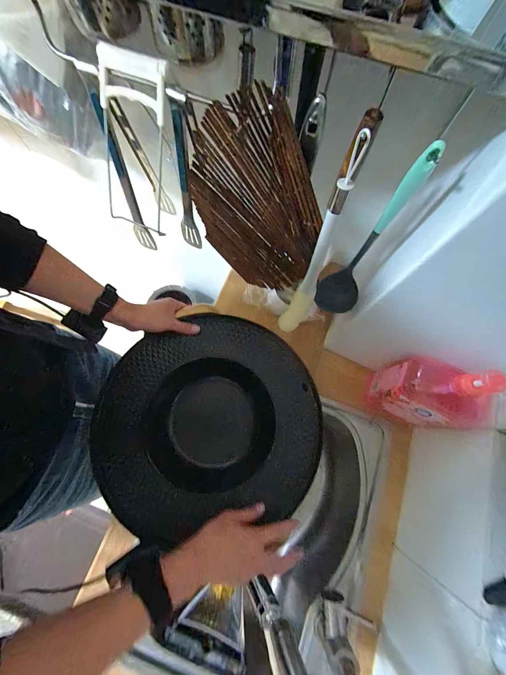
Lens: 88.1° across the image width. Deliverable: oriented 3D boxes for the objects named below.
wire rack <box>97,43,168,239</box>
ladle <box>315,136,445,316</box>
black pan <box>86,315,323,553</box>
[{"bbox_3d":[-0.153,-0.237,0.335,0.087,0.183,0.019,26,40,5],"label":"wire rack"},{"bbox_3d":[0.165,-0.118,0.392,0.049,0.309,0.071,-42,79,-13],"label":"ladle"},{"bbox_3d":[-0.078,0.158,0.511,0.402,0.069,0.379,-10,74,-5],"label":"black pan"}]

